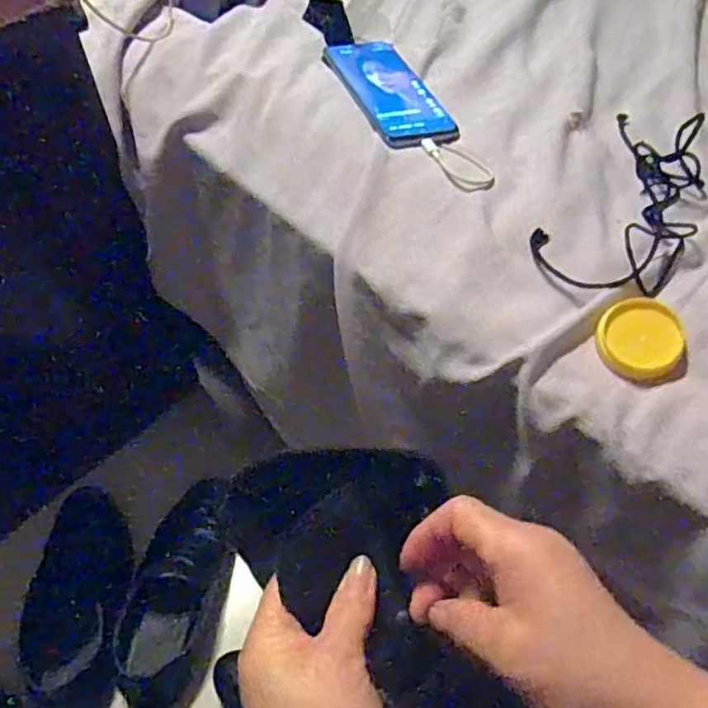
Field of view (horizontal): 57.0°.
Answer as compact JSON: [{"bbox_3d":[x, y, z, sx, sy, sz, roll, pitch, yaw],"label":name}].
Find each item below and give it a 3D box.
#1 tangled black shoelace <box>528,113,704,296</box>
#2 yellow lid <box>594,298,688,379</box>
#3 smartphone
[{"bbox_3d":[0.229,-0.130,0.525,0.105,0.034,0.216,30,60,20],"label":"tangled black shoelace"},{"bbox_3d":[0.199,-0.011,0.454,0.055,0.008,0.056,-30,71,4],"label":"yellow lid"},{"bbox_3d":[0.033,-0.245,0.606,0.080,0.013,0.161,-21,57,-13],"label":"smartphone"}]

